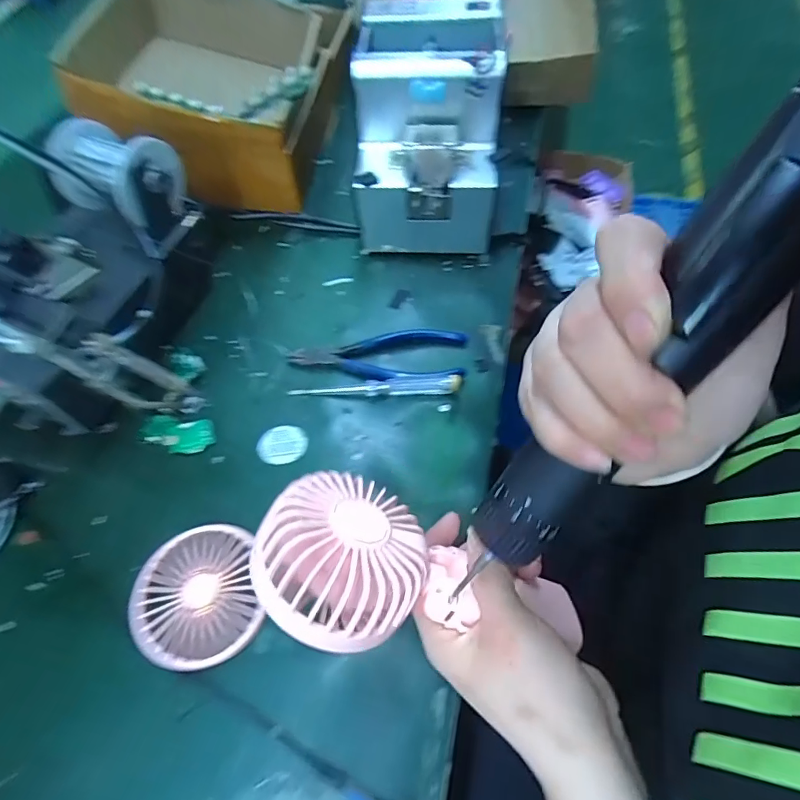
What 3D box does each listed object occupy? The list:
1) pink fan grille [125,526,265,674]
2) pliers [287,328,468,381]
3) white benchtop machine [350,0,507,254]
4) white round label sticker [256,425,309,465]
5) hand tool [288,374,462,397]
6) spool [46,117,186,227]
[{"bbox_3d":[-0.137,0.131,0.320,0.081,0.012,0.087,0,60,1],"label":"pink fan grille"},{"bbox_3d":[-0.018,-0.038,0.413,0.152,0.015,0.052,-3,60,-1],"label":"pliers"},{"bbox_3d":[0.023,-0.251,0.455,0.123,0.160,0.166,-1,60,1],"label":"white benchtop machine"},{"bbox_3d":[-0.094,0.035,0.378,0.039,0.004,0.035,-31,64,-16],"label":"white round label sticker"},{"bbox_3d":[-0.021,-0.012,0.394,0.140,0.020,0.015,-1,60,0],"label":"hand tool"},{"bbox_3d":[-0.220,-0.174,0.374,0.078,0.064,0.062,20,62,12],"label":"spool"}]

